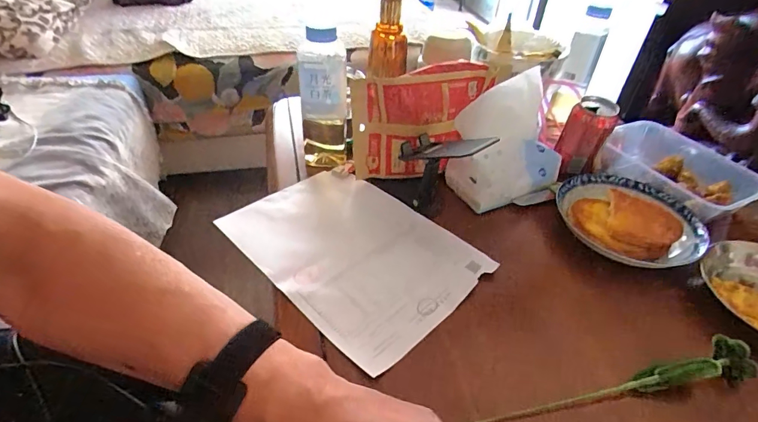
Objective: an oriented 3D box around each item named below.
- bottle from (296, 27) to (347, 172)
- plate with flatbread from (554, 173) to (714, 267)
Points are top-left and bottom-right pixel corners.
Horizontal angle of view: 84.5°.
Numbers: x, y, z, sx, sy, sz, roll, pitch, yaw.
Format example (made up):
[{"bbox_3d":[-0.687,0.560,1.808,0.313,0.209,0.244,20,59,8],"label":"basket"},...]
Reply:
[{"bbox_3d":[-0.082,-0.164,0.610,0.069,0.201,0.069,-6,39,-10],"label":"bottle"},{"bbox_3d":[0.329,-0.001,0.551,0.167,0.021,0.161,20,44,22],"label":"plate with flatbread"}]

